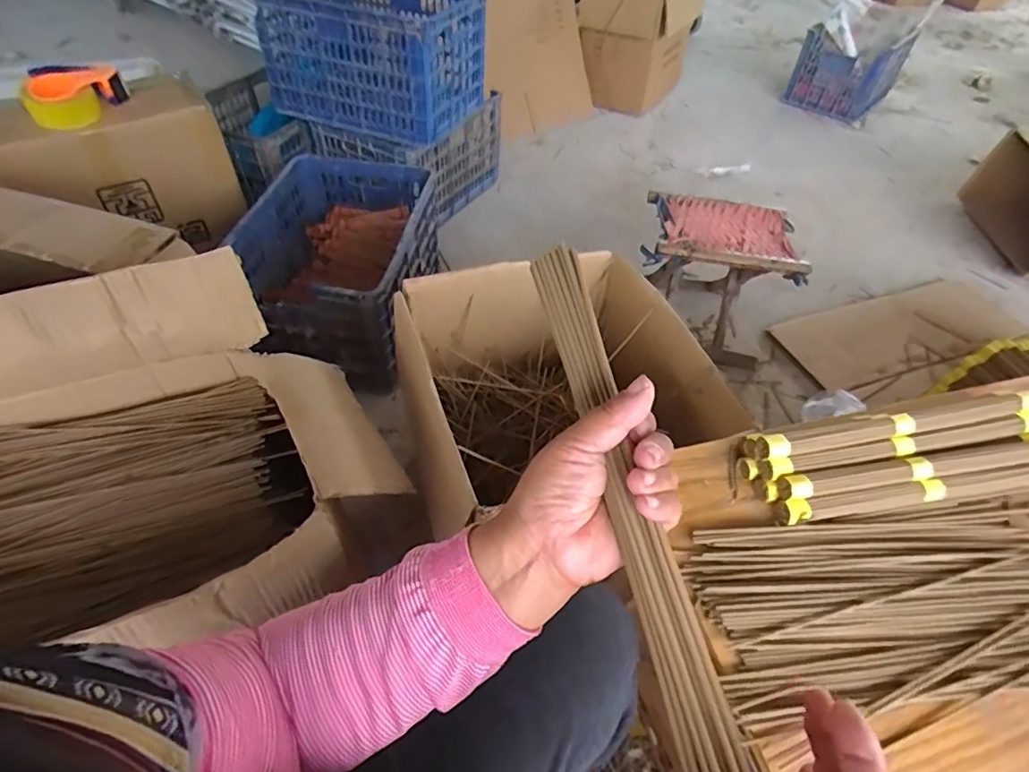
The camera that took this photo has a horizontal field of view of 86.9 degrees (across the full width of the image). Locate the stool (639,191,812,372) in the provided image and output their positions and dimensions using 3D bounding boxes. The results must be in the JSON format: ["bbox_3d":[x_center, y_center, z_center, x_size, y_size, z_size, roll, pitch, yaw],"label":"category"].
[{"bbox_3d":[0.456,-0.258,1.274,0.341,0.265,0.290,15,47,11],"label":"stool"}]

